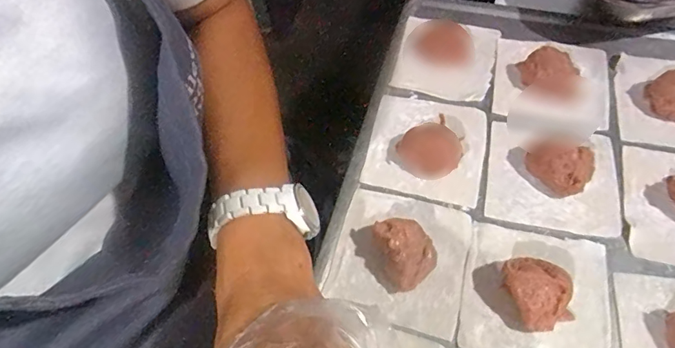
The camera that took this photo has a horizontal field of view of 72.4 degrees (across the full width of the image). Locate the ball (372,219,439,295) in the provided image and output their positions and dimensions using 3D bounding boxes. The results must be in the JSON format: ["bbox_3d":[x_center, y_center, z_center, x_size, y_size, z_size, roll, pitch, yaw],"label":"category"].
[{"bbox_3d":[0.041,0.047,0.269,0.032,0.025,0.037,-12,58,-3],"label":"ball"}]

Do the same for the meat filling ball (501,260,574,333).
[{"bbox_3d":[0.111,0.065,0.254,0.032,0.023,0.036,-18,59,-6],"label":"meat filling ball"}]

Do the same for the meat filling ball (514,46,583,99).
[{"bbox_3d":[0.155,-0.074,0.335,0.045,0.021,0.029,24,63,18],"label":"meat filling ball"}]

